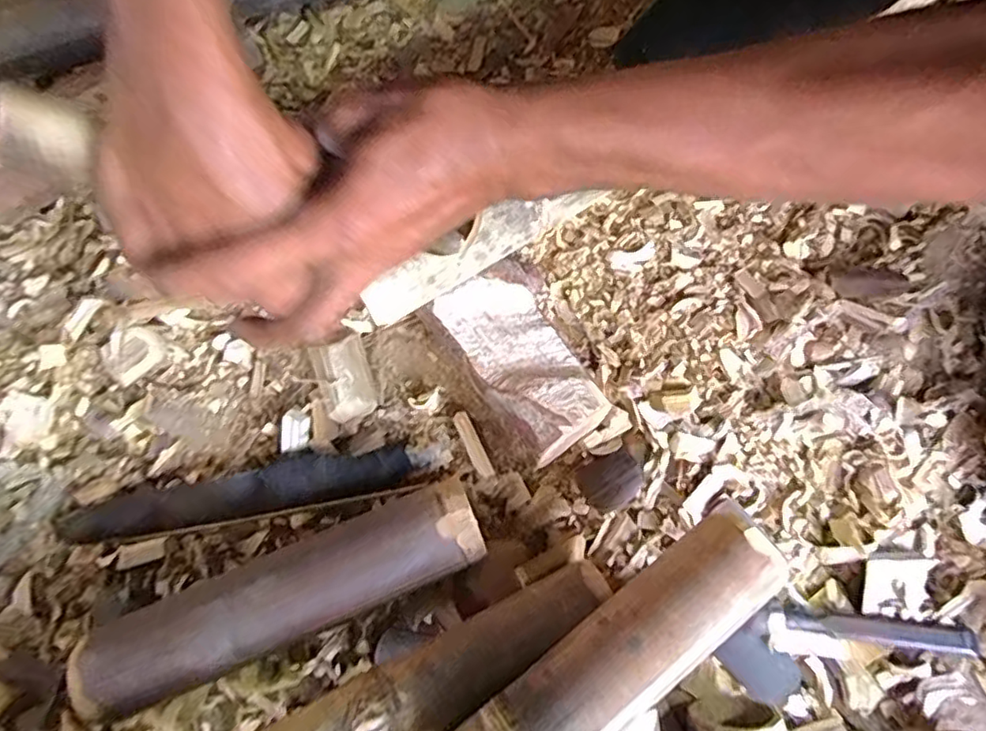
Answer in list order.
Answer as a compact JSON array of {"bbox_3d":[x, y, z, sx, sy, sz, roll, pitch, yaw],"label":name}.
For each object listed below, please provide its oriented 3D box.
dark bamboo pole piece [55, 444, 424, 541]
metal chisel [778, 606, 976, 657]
[{"bbox_3d":[-0.185,0.092,0.458,0.259,0.022,0.037,-9,75,-1],"label":"dark bamboo pole piece"},{"bbox_3d":[0.264,0.180,0.430,0.131,0.009,0.017,8,76,3],"label":"metal chisel"}]

